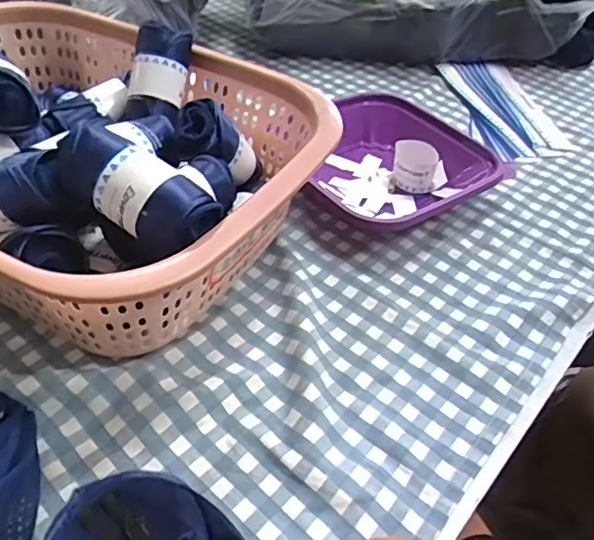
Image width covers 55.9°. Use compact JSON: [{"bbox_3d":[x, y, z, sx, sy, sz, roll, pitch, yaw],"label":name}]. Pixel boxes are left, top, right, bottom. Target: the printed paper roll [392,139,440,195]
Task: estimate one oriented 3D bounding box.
[{"bbox_3d":[0.111,-0.098,0.531,0.041,0.040,0.032,14,45,8],"label":"printed paper roll"}]

